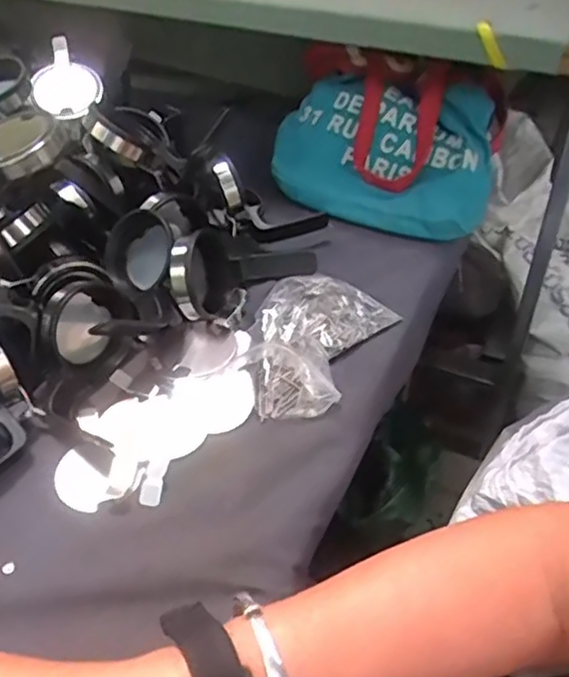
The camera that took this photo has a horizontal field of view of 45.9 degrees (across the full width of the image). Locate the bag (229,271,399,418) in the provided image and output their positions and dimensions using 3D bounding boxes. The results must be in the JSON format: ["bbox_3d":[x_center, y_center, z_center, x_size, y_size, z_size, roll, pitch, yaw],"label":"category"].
[{"bbox_3d":[0.016,-0.002,0.530,0.100,0.018,0.147,22,48,22],"label":"bag"}]

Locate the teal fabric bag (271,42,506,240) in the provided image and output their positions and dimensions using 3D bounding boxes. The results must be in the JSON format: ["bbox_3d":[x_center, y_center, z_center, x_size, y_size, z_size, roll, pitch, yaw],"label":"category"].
[{"bbox_3d":[0.103,-0.205,0.659,0.211,0.117,0.162,13,45,13],"label":"teal fabric bag"}]

